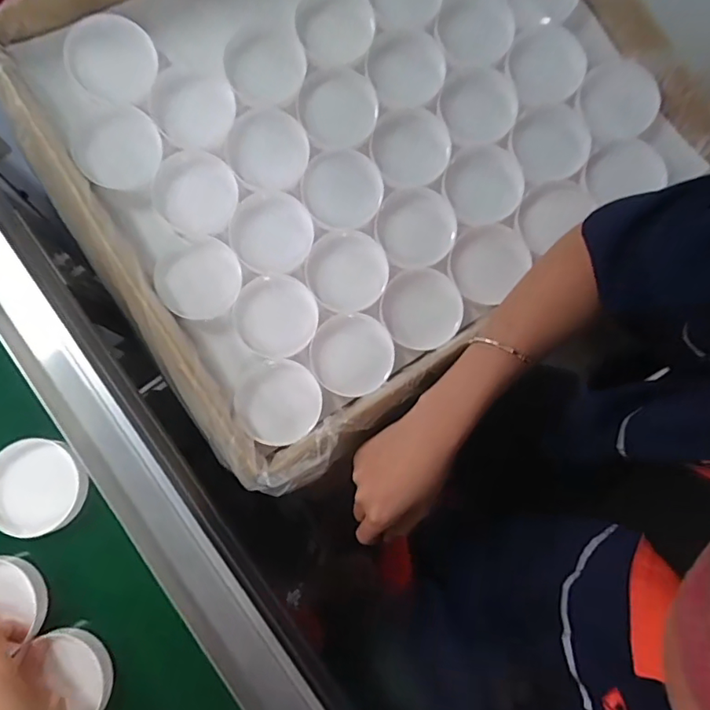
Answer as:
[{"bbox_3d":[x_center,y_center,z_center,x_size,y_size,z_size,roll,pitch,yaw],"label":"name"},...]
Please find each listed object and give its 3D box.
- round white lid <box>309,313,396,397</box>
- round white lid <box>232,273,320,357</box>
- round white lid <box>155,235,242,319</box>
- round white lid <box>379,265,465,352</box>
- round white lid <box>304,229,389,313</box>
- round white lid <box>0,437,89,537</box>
[{"bbox_3d":[-0.003,0.000,0.499,0.075,0.017,0.074,0,79,1],"label":"round white lid"},{"bbox_3d":[-0.074,-0.037,0.500,0.075,0.006,0.073,0,93,-3],"label":"round white lid"},{"bbox_3d":[-0.145,-0.071,0.496,0.076,0.018,0.071,0,79,1],"label":"round white lid"},{"bbox_3d":[0.063,-0.043,0.506,0.072,0.021,0.075,0,79,1],"label":"round white lid"},{"bbox_3d":[-0.008,-0.082,0.508,0.076,0.023,0.077,0,79,1],"label":"round white lid"},{"bbox_3d":[-0.264,0.108,0.440,0.077,0.023,0.074,0,79,1],"label":"round white lid"}]

